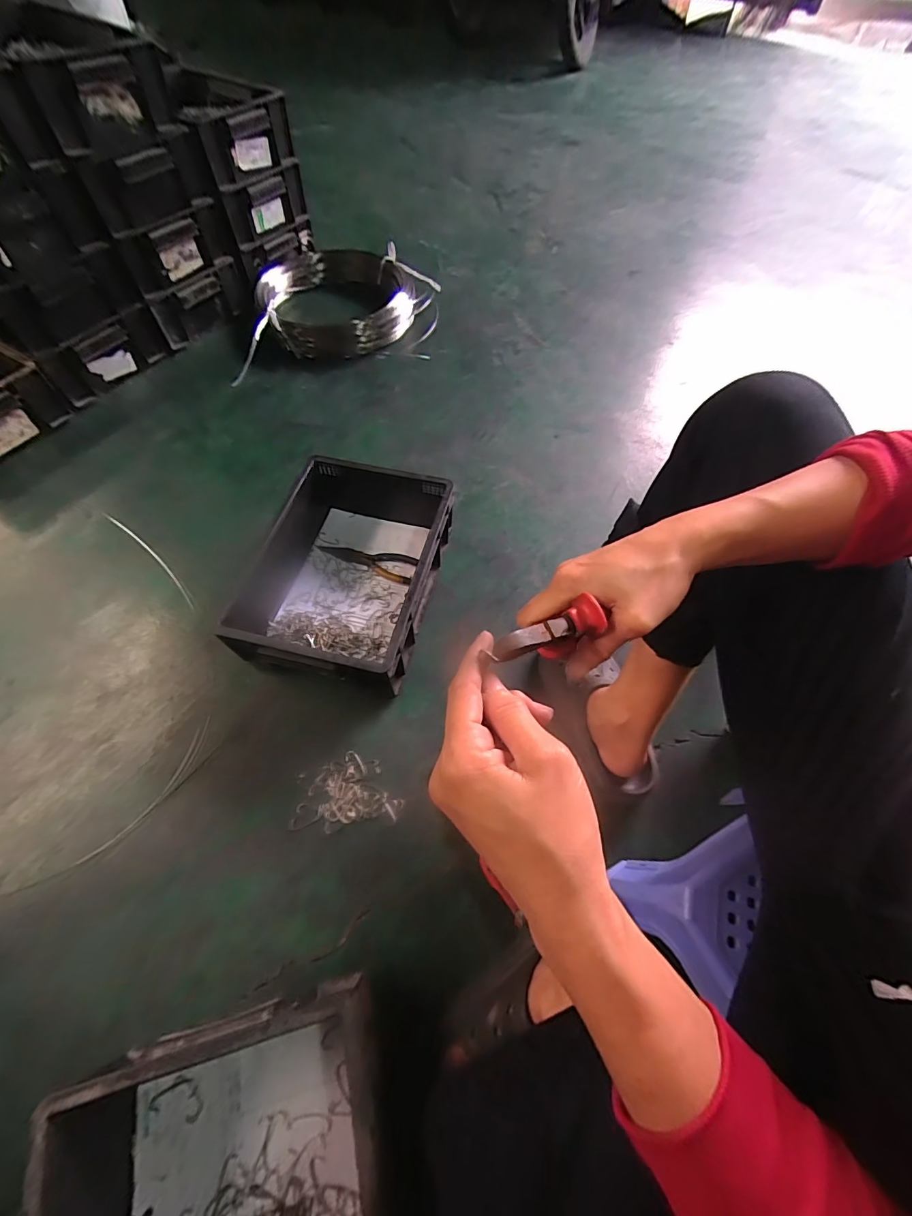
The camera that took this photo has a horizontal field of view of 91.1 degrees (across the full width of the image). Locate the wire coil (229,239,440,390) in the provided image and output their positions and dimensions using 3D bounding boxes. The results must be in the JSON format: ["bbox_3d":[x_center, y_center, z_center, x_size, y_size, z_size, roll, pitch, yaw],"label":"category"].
[{"bbox_3d":[-0.266,-0.743,1.088,0.417,0.095,0.382,1,59,0],"label":"wire coil"}]

